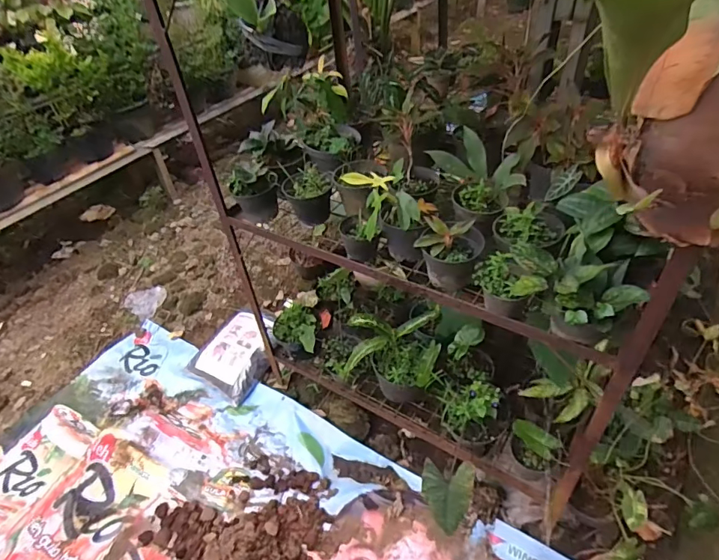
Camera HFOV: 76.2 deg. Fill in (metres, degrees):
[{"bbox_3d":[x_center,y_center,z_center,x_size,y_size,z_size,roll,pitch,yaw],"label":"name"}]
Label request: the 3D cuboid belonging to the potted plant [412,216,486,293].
[{"bbox_3d":[0.189,-0.066,0.939,0.116,0.126,0.119,-4,43,3],"label":"potted plant"}]

